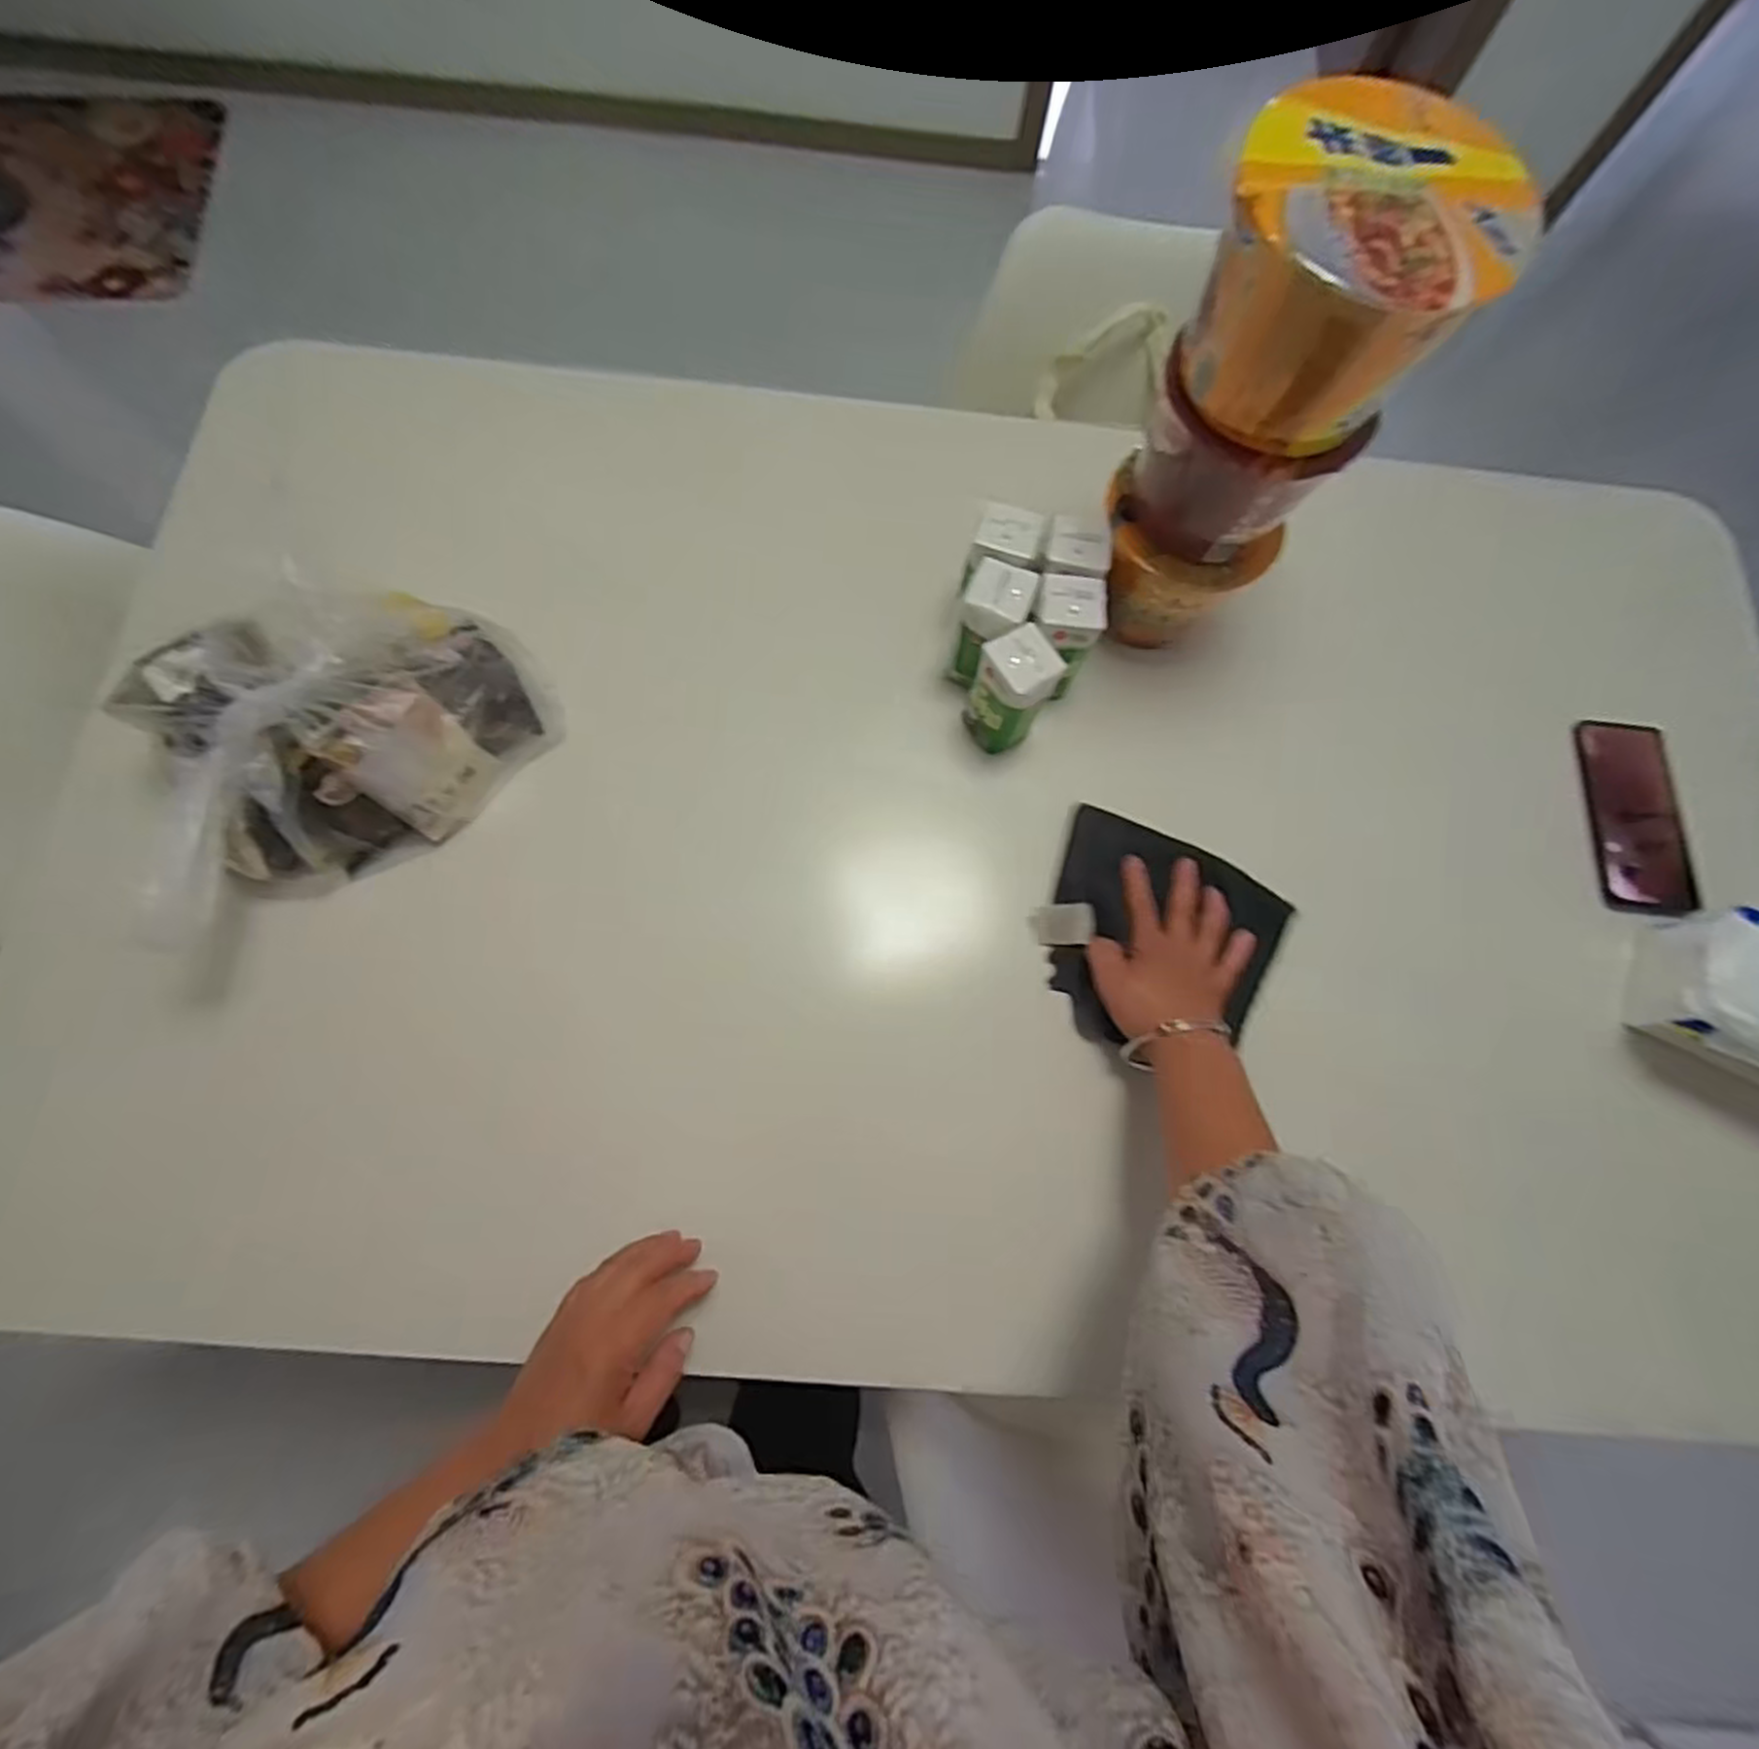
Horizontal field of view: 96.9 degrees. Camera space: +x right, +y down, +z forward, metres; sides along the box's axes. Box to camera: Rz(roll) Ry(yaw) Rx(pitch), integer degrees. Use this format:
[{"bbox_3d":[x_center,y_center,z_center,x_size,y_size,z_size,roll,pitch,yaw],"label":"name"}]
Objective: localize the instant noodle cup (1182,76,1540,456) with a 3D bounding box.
[{"bbox_3d":[0.247,-0.319,0.423,0.132,0.103,0.129,0,75,-1],"label":"instant noodle cup"}]

